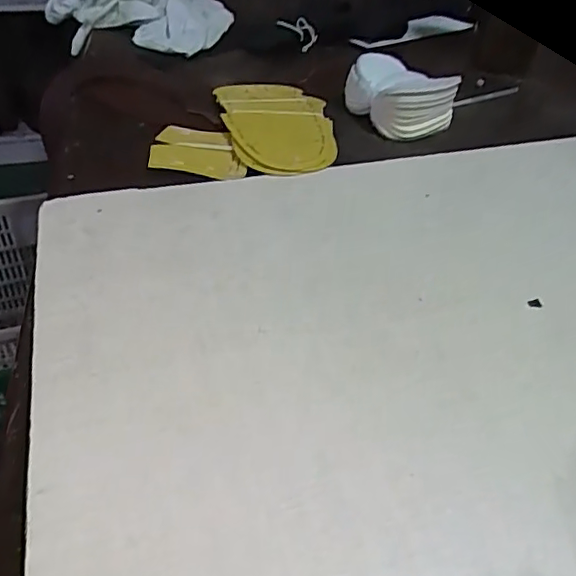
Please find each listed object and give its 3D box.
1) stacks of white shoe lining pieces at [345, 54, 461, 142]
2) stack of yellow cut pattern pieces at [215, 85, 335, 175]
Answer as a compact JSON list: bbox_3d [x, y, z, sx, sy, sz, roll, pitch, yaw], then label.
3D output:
[{"bbox_3d":[0.109,-0.196,0.597,0.107,0.041,0.084,31,46,29],"label":"stacks of white shoe lining pieces"},{"bbox_3d":[-0.008,-0.153,0.555,0.102,0.014,0.169,-4,40,-10],"label":"stack of yellow cut pattern pieces"}]

